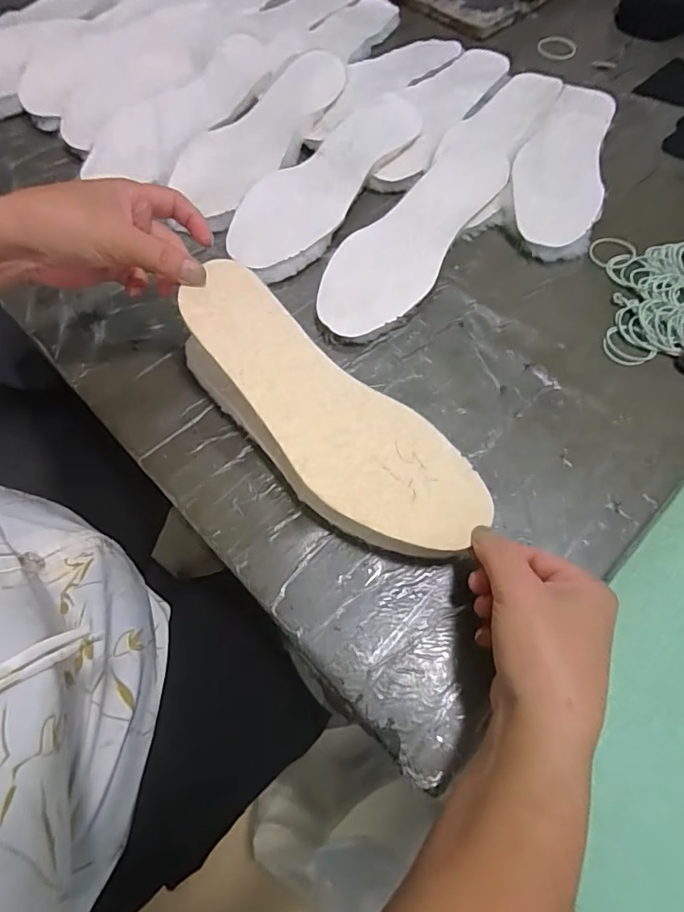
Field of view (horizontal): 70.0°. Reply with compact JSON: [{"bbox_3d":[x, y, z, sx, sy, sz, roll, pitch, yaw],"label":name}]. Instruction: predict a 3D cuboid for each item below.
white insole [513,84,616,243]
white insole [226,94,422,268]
[{"bbox_3d":[0.228,-0.310,0.504,0.086,0.011,0.249,16,67,9],"label":"white insole"},{"bbox_3d":[-0.015,-0.279,0.485,0.088,0.012,0.264,31,70,20],"label":"white insole"}]

